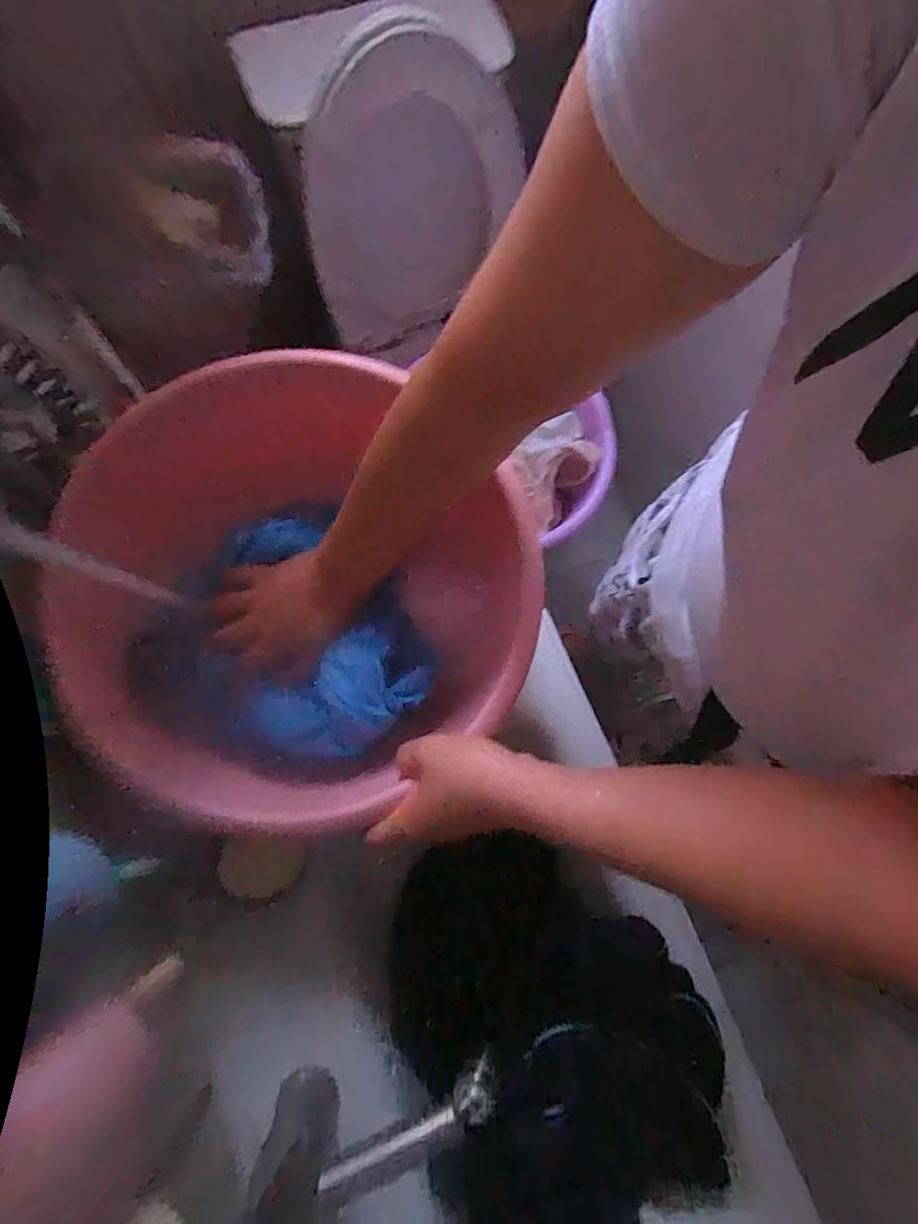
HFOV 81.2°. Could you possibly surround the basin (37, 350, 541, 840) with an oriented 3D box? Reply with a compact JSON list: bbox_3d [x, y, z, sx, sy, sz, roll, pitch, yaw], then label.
[{"bbox_3d":[-0.136,-0.021,0.440,0.359,0.116,0.351,0,78,-2],"label":"basin"}]

